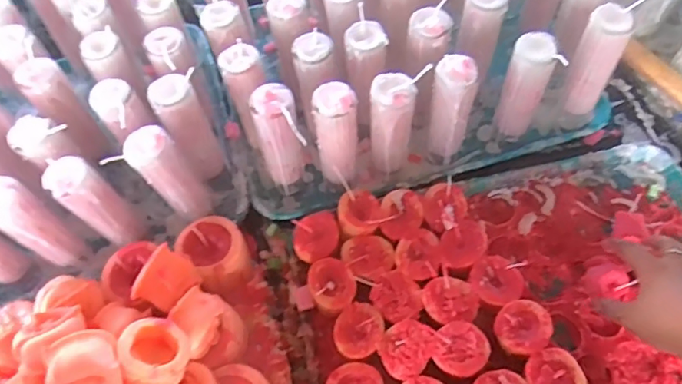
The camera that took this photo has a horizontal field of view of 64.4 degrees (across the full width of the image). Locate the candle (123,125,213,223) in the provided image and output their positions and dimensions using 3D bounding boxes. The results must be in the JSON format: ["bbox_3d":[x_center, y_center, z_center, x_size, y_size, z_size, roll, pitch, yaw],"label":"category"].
[{"bbox_3d":[-0.169,-0.013,0.546,0.046,0.143,0.036,-33,66,-13],"label":"candle"}]

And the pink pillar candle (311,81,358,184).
[{"bbox_3d":[-0.004,-0.054,0.561,0.040,0.137,0.047,0,63,3],"label":"pink pillar candle"}]

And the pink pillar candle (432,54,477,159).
[{"bbox_3d":[0.115,-0.086,0.569,0.038,0.142,0.033,11,64,8],"label":"pink pillar candle"}]

